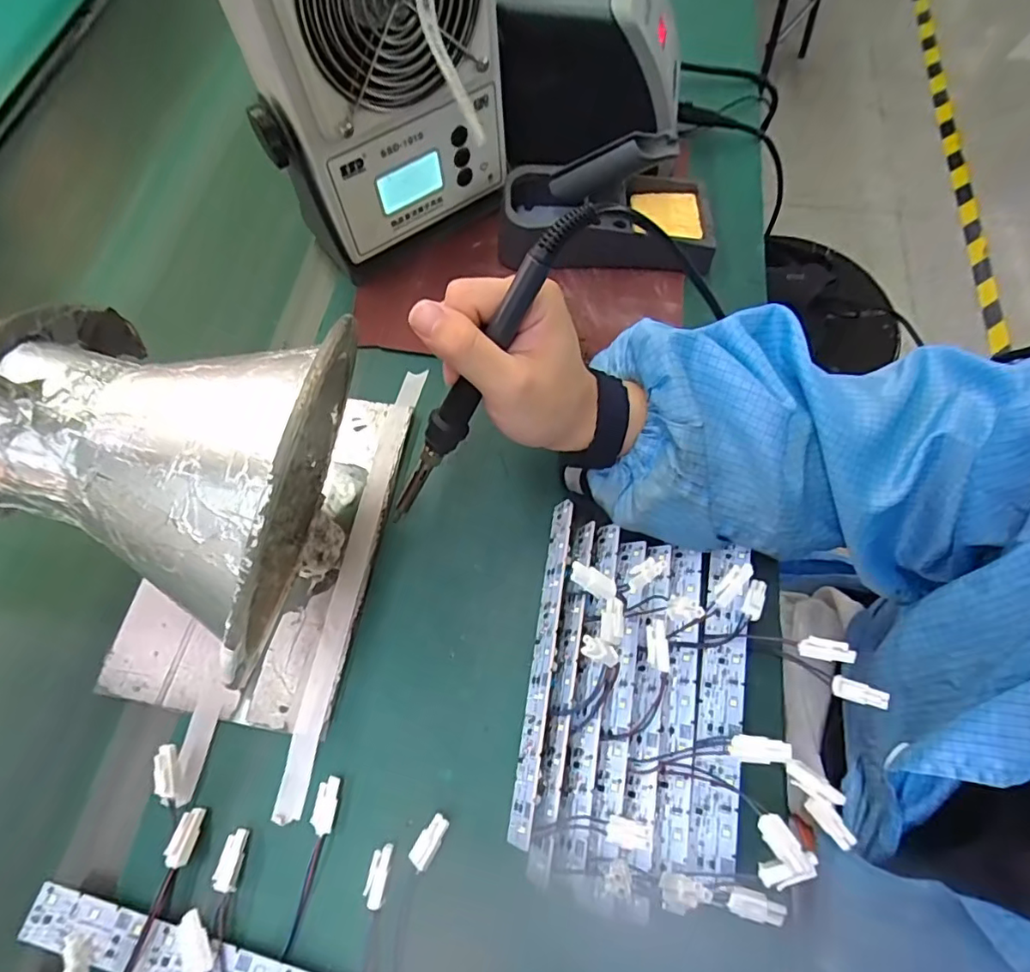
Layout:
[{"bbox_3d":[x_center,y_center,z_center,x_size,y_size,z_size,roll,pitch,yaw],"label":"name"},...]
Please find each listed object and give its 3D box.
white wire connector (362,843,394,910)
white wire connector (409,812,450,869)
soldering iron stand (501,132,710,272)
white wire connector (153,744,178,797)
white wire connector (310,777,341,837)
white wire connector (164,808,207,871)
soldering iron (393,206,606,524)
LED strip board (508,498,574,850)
[{"bbox_3d":[-0.070,0.196,0.282,0.009,0.009,0.026,4,66,5],"label":"white wire connector"},{"bbox_3d":[-0.045,0.184,0.289,0.012,0.004,0.025,28,70,13],"label":"white wire connector"},{"bbox_3d":[0.072,-0.221,0.431,0.166,0.078,0.076,0,66,2],"label":"soldering iron stand"},{"bbox_3d":[-0.186,0.152,0.296,0.009,0.008,0.025,-11,77,-2],"label":"white wire connector"},{"bbox_3d":[-0.101,0.171,0.298,0.012,0.007,0.027,4,66,3],"label":"white wire connector"},{"bbox_3d":[-0.172,0.183,0.291,0.011,0.008,0.027,5,49,6],"label":"white wire connector"},{"bbox_3d":[-0.020,-0.053,0.289,0.017,0.198,0.016,-14,56,-51],"label":"soldering iron"},{"bbox_3d":[0.017,0.095,0.319,0.013,0.009,0.188,8,66,5],"label":"LED strip board"}]

